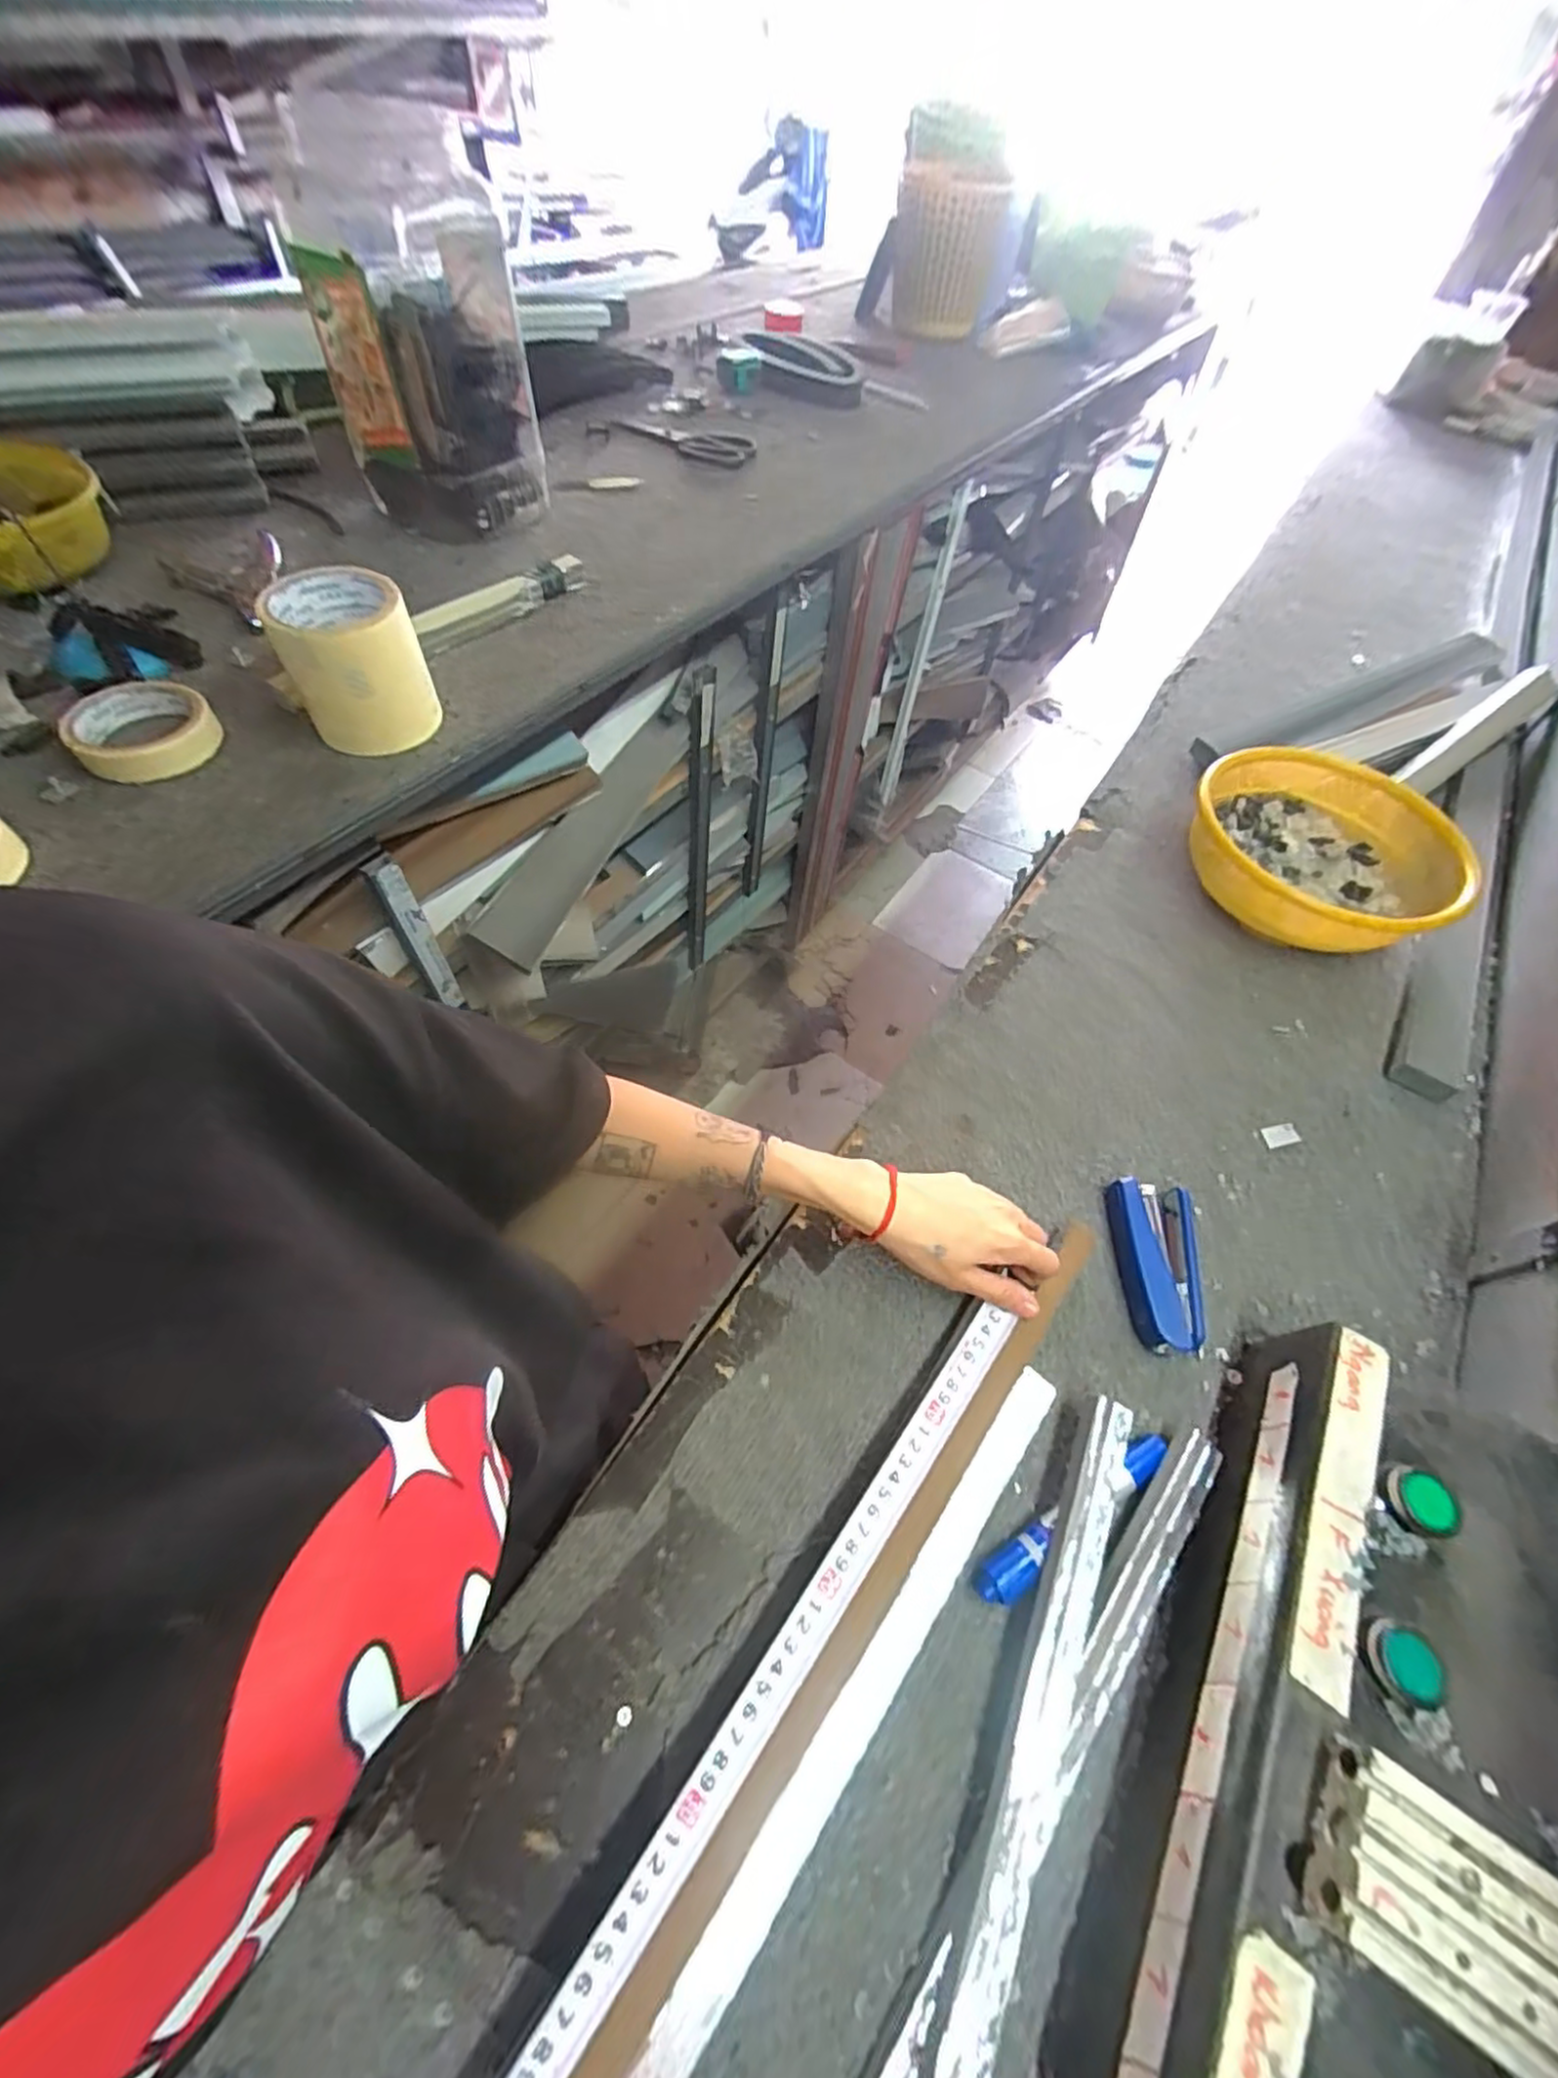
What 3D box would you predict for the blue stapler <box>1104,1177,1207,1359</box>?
[{"bbox_3d":[0.258,0.150,0.463,0.054,0.020,0.108,7,57,0],"label":"blue stapler"}]

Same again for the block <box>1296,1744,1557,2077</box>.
[{"bbox_3d":[0.243,0.316,0.251,0.082,0.026,0.059,31,60,15],"label":"block"}]

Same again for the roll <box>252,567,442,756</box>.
[{"bbox_3d":[-0.316,-0.277,0.523,0.091,0.109,0.092,2,57,-3],"label":"roll"}]

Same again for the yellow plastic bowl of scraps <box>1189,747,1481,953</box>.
[{"bbox_3d":[0.509,-0.178,0.655,0.240,0.075,0.230,-28,63,-21],"label":"yellow plastic bowl of scraps"}]

